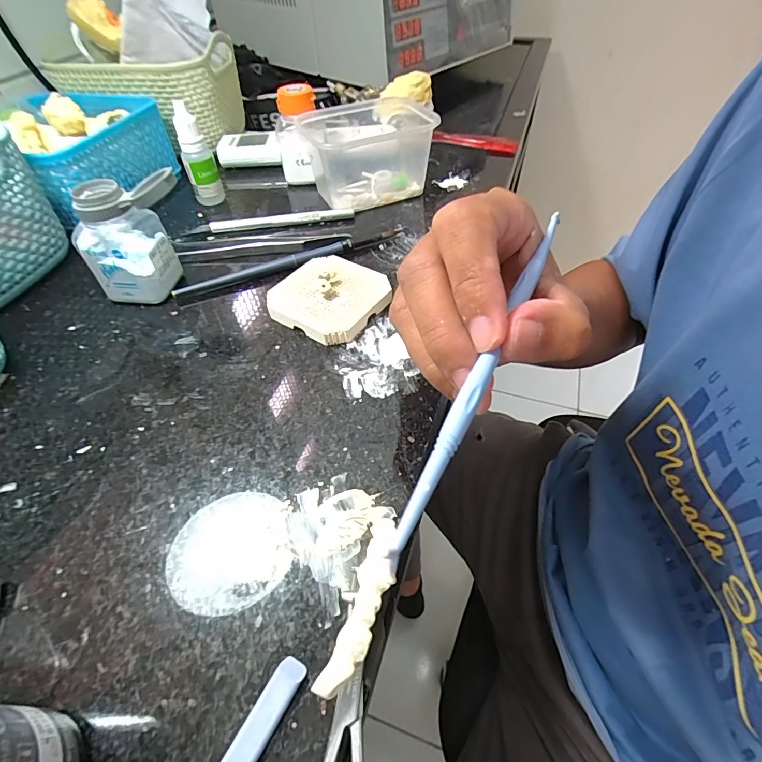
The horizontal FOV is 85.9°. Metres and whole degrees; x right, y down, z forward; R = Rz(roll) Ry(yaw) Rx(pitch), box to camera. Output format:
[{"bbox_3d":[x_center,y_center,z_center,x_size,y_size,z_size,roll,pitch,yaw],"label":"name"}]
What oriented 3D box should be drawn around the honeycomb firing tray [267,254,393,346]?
[{"bbox_3d":[-0.034,-0.054,0.265,0.065,0.012,0.067,26,56,23],"label":"honeycomb firing tray"}]

